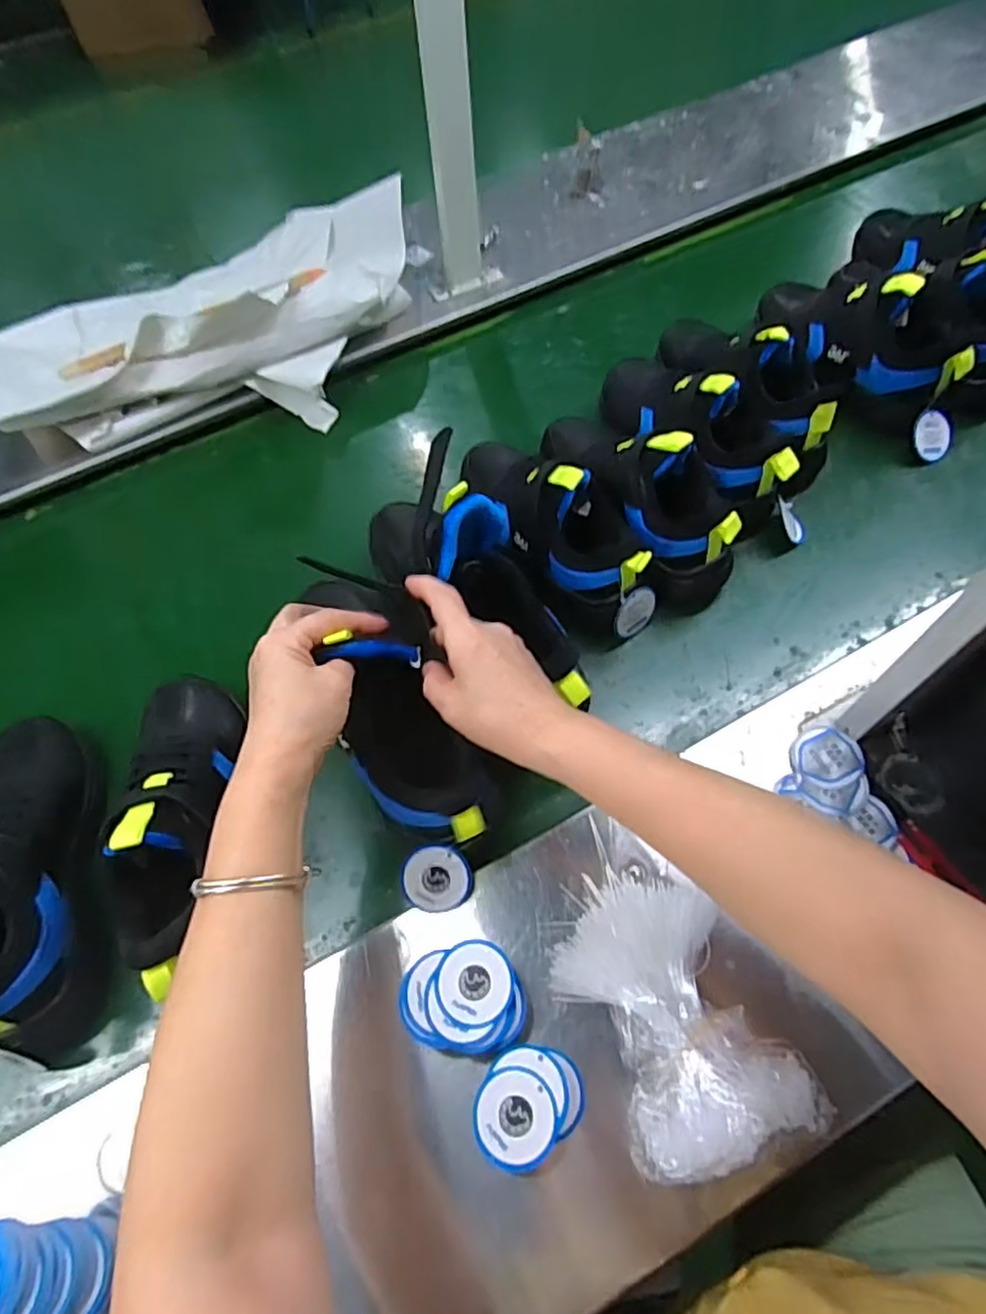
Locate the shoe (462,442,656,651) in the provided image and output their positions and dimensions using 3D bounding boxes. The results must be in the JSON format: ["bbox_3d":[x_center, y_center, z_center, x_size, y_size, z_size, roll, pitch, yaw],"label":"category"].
[{"bbox_3d":[0.049,-0.125,0.585,0.081,0.115,0.233,-30,65,-12],"label":"shoe"}]

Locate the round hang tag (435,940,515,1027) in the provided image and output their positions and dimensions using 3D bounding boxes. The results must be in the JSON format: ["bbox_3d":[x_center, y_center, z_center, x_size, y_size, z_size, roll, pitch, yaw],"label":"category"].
[{"bbox_3d":[-0.011,0.205,0.412,0.048,0.004,0.047,-1,63,2],"label":"round hang tag"}]

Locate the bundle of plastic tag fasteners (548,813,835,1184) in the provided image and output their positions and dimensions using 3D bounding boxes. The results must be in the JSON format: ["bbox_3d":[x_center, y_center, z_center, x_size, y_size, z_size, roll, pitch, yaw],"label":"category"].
[{"bbox_3d":[0.101,0.205,0.405,0.108,0.050,0.189,-24,64,-9],"label":"bundle of plastic tag fasteners"}]

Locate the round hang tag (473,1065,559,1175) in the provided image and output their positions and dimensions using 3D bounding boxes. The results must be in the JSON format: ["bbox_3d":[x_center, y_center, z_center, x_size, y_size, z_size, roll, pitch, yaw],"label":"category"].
[{"bbox_3d":[0.013,0.271,0.384,0.047,0.004,0.051,-1,63,2],"label":"round hang tag"}]

